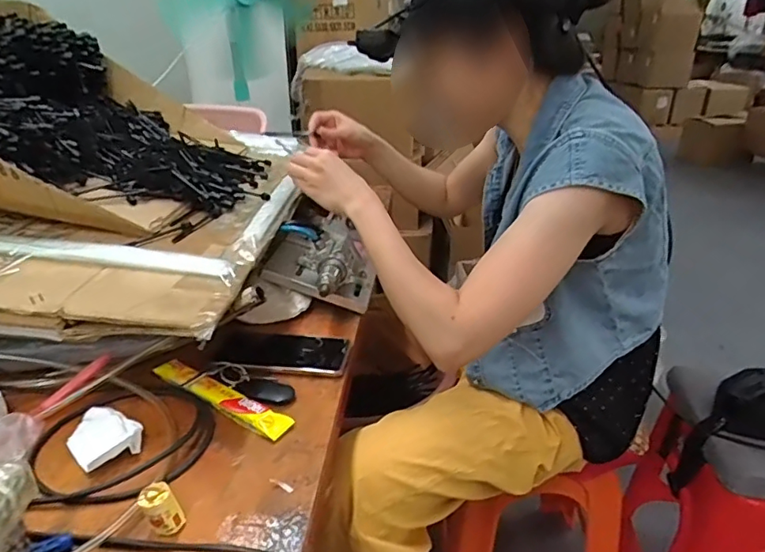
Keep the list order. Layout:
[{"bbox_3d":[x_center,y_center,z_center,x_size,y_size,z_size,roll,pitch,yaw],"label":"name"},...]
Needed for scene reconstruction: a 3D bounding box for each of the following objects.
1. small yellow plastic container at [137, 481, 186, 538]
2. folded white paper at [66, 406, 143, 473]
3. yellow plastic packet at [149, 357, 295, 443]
[{"bbox_3d":[-0.182,0.192,0.446,0.030,0.035,0.027,-14,29,-26],"label":"small yellow plastic container"},{"bbox_3d":[-0.276,0.157,0.536,0.071,0.016,0.058,22,34,40],"label":"folded white paper"},{"bbox_3d":[-0.182,0.131,0.601,0.196,0.011,0.031,16,30,32],"label":"yellow plastic packet"}]

